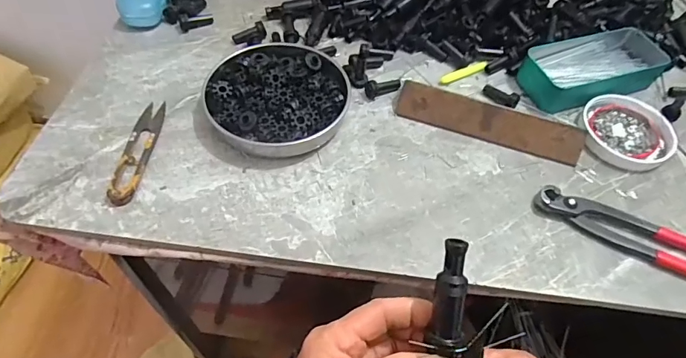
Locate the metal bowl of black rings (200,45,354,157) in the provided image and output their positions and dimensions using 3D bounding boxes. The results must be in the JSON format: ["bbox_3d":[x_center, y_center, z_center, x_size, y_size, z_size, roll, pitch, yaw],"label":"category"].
[{"bbox_3d":[-0.065,-0.084,0.438,0.134,0.030,0.129,2,54,-3],"label":"metal bowl of black rings"}]

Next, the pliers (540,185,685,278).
[{"bbox_3d":[0.264,0.053,0.371,0.194,0.014,0.039,24,56,12],"label":"pliers"}]

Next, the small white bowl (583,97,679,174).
[{"bbox_3d":[0.290,-0.050,0.452,0.088,0.016,0.087,2,54,-3],"label":"small white bowl"}]

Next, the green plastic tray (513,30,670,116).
[{"bbox_3d":[0.274,-0.121,0.480,0.158,0.034,0.071,-18,58,-16],"label":"green plastic tray"}]

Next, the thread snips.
[{"bbox_3d":[-0.187,-0.027,0.403,0.025,0.009,0.116,2,54,-3],"label":"thread snips"}]

